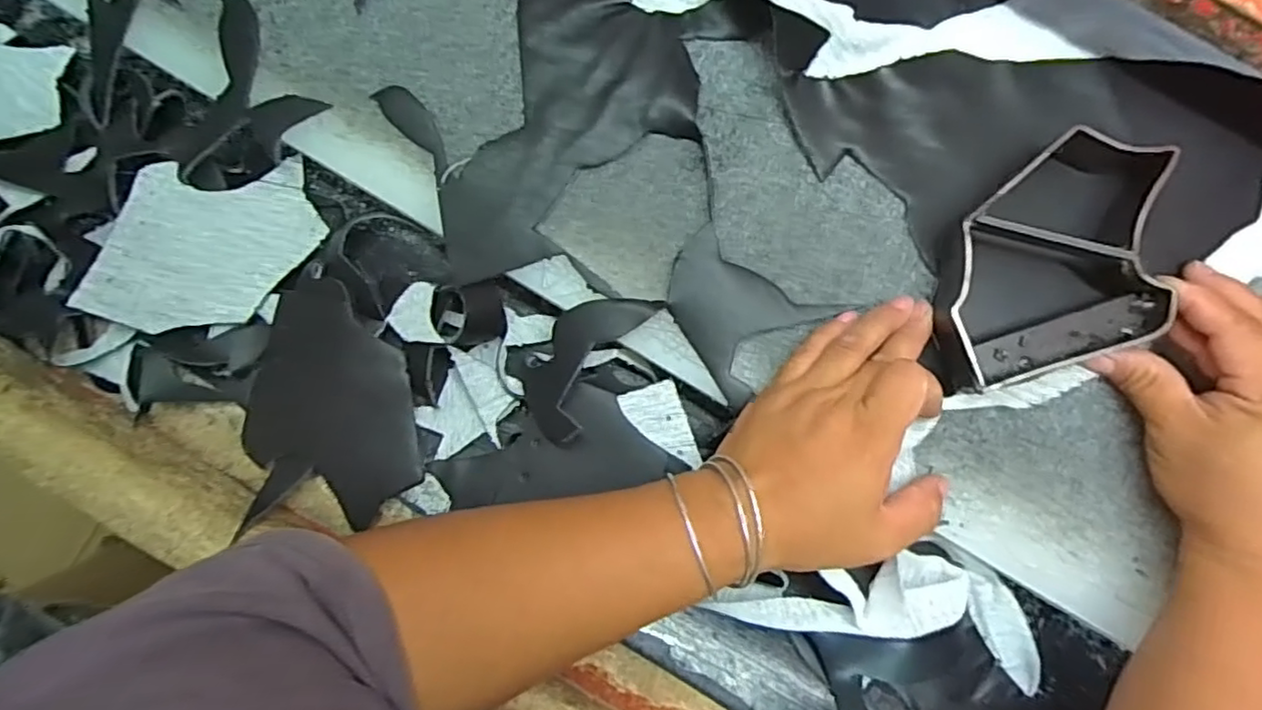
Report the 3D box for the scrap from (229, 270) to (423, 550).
[{"bbox_3d":[-0.177,0.028,0.369,0.094,0.026,0.137,-13,90,2],"label":"scrap"}]

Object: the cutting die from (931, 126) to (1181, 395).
[{"bbox_3d":[0.218,-0.051,0.340,0.135,0.045,0.112,-19,90,2],"label":"cutting die"}]

